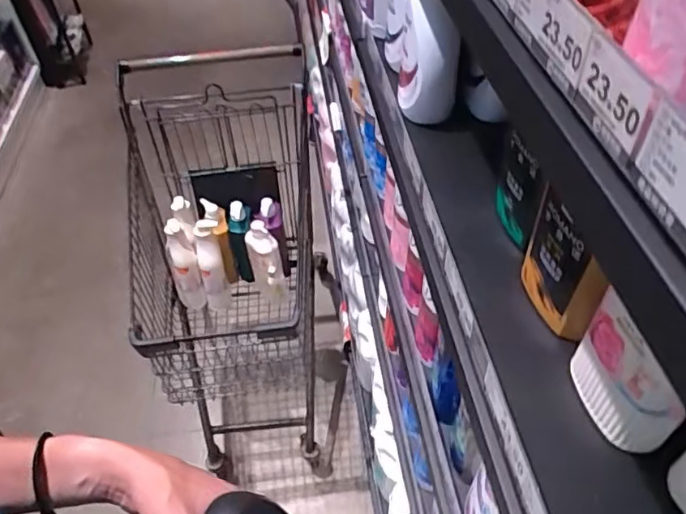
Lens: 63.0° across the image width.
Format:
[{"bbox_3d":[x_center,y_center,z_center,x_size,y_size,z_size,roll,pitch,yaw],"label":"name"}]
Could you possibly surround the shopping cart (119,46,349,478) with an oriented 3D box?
[{"bbox_3d":[-0.255,0.060,1.498,0.456,0.900,0.775,-10,47,-5],"label":"shopping cart"}]

